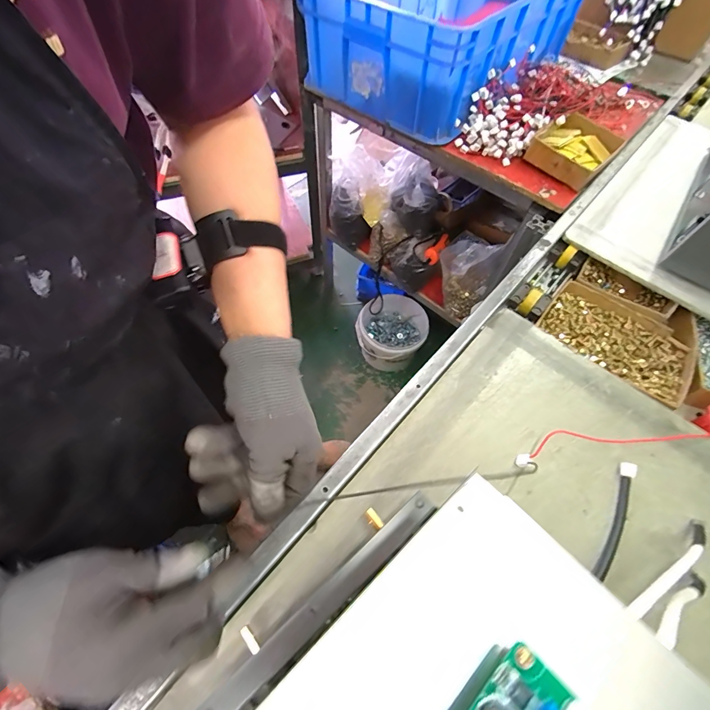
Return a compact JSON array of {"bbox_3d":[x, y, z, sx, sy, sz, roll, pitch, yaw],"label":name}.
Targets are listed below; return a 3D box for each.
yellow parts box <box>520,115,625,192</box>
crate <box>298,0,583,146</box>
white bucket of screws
[{"bbox_3d":[0.437,-0.413,0.717,0.133,0.043,0.173,39,65,19],"label":"yellow parts box"},{"bbox_3d":[0.205,-0.776,0.851,0.440,0.208,0.575,39,65,19],"label":"crate"},{"bbox_3d":[0.135,-0.072,1.336,0.253,0.188,0.243,-39,68,-22],"label":"white bucket of screws"}]

